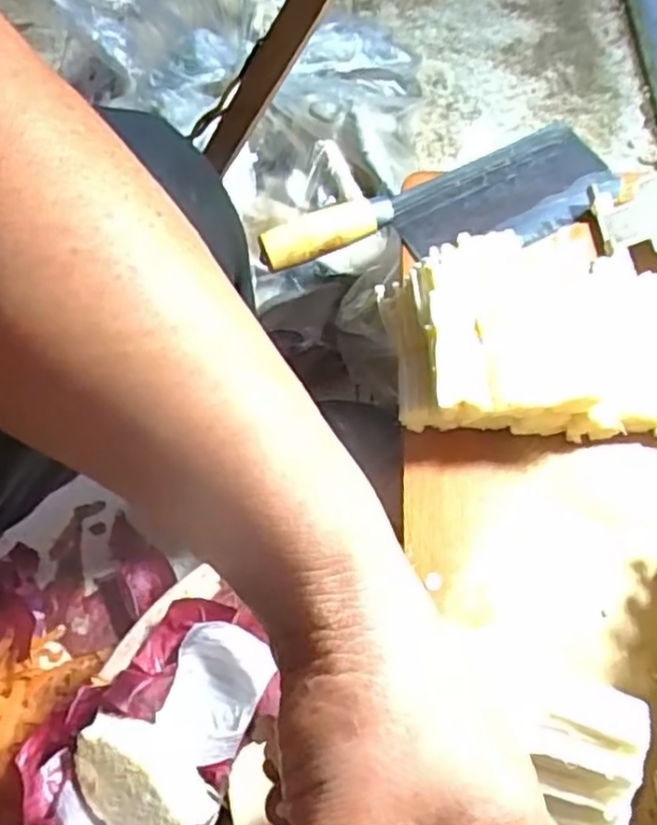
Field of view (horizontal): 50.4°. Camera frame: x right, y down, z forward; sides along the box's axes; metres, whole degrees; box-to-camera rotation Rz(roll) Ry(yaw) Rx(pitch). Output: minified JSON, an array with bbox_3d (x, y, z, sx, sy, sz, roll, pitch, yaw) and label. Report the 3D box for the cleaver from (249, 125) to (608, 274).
[{"bbox_3d":[0.085,-0.142,0.504,0.257,0.028,0.077,-24,68,-11],"label":"cleaver"}]

